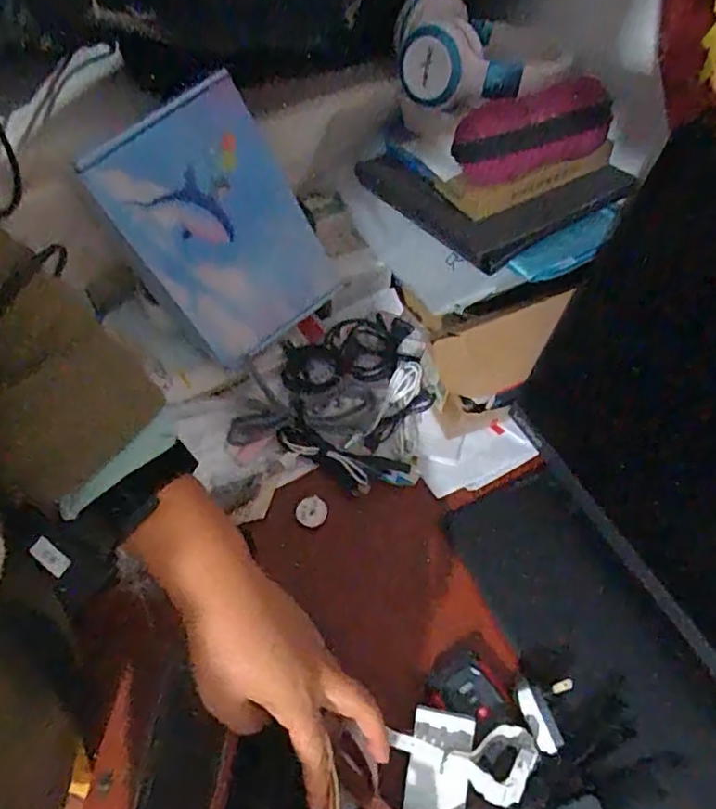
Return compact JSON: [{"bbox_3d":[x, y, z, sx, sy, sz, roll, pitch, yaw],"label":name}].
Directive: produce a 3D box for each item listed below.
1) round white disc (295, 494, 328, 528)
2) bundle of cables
[{"bbox_3d":[-0.049,0.113,0.641,0.031,0.004,0.031,20,58,10],"label":"round white disc"},{"bbox_3d":[-0.004,-0.015,0.704,0.161,0.040,0.220,2,57,-1],"label":"bundle of cables"}]

